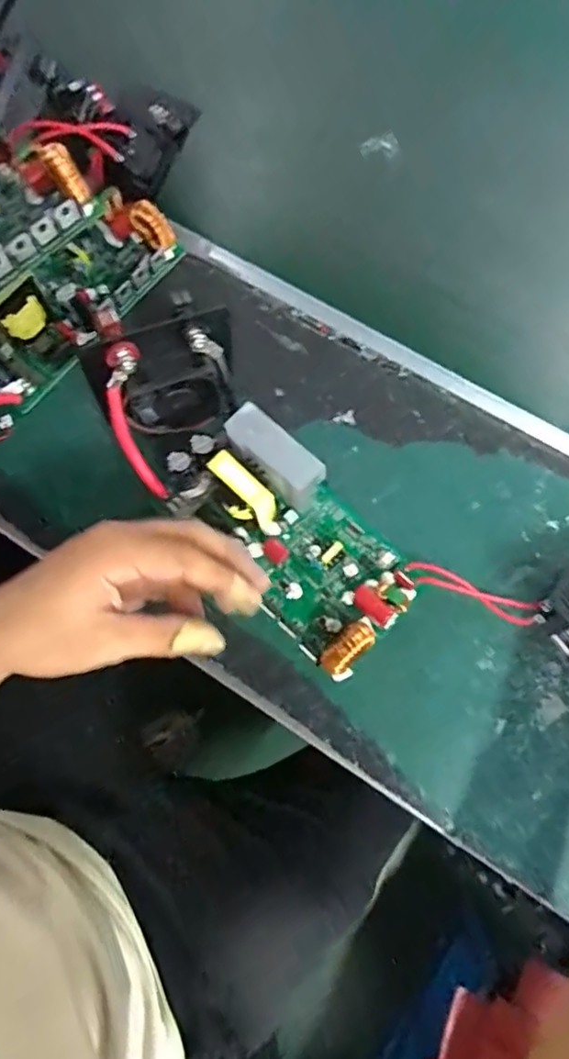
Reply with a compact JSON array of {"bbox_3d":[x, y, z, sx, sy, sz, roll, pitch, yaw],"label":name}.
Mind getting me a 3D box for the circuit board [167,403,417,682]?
[{"bbox_3d":[0.003,0.003,0.393,0.088,0.048,0.179,-43,78,-10],"label":"circuit board"}]

